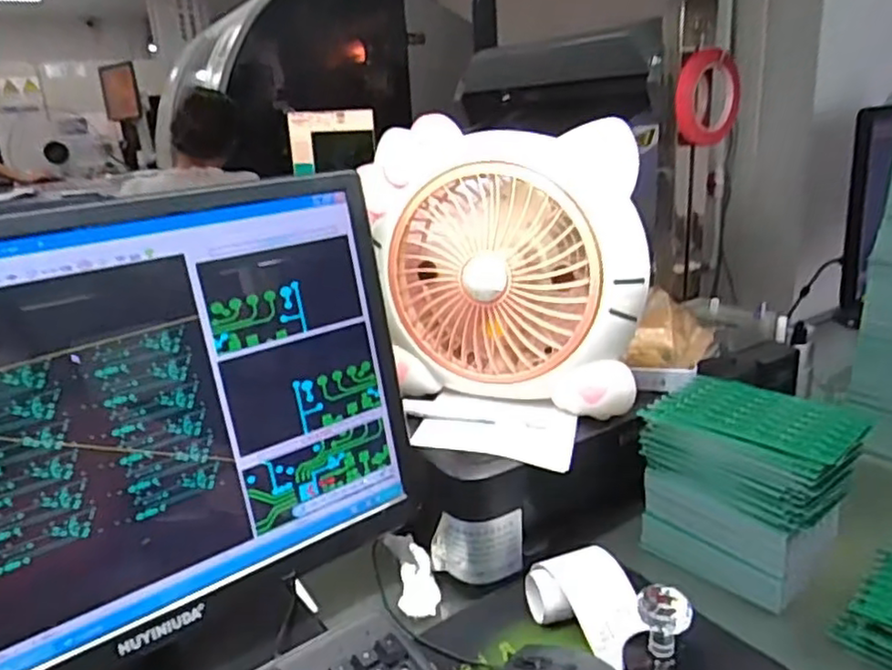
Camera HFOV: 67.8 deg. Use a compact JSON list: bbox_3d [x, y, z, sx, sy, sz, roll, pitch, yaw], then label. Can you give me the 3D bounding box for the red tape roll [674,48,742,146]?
[{"bbox_3d":[0.329,-0.296,0.826,0.092,0.112,0.020,-21,29,-4],"label":"red tape roll"}]

